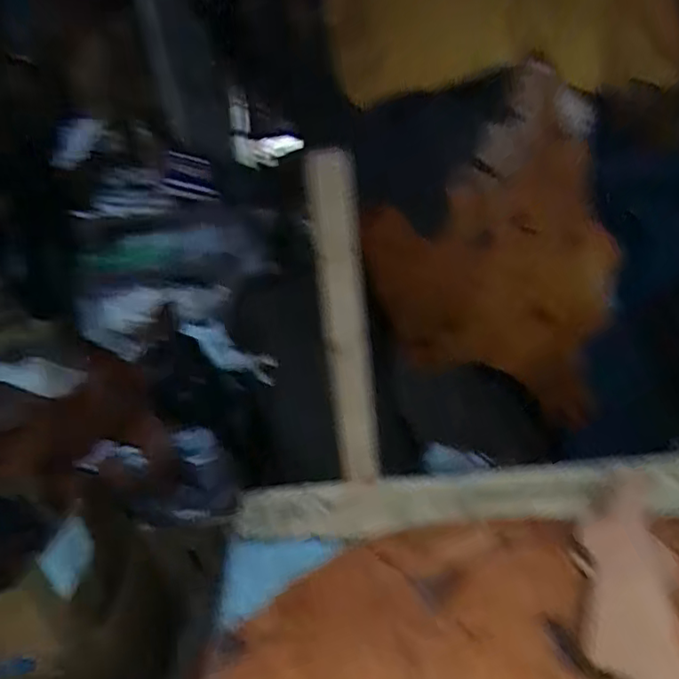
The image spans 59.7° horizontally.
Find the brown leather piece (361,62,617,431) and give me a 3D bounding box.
[{"bbox_3d":[0.390,-0.142,1.461,0.498,0.830,0.173,-6,34,1],"label":"brown leather piece"}]

